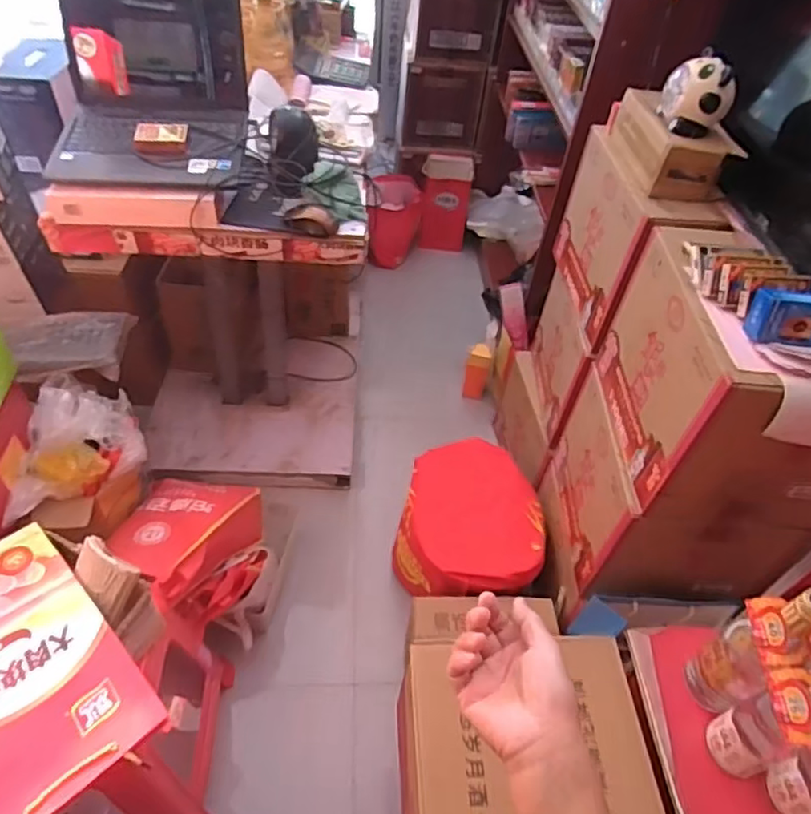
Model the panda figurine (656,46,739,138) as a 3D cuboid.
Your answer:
[{"bbox_3d":[0.493,-0.525,1.039,0.081,0.120,0.099,-2,48,-8],"label":"panda figurine"}]

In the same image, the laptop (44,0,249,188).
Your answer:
[{"bbox_3d":[-0.476,-0.607,1.118,0.332,0.271,0.320,0,48,-6],"label":"laptop"}]

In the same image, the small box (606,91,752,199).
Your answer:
[{"bbox_3d":[0.493,-0.498,1.123,0.148,0.081,0.271,1,48,-6],"label":"small box"}]

